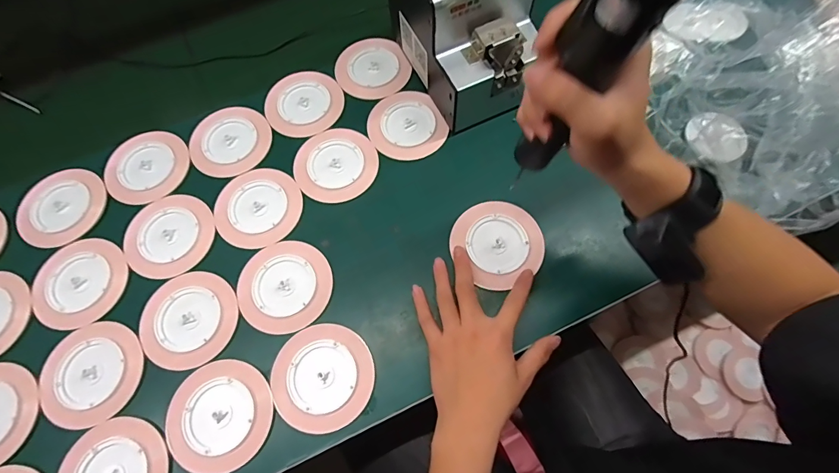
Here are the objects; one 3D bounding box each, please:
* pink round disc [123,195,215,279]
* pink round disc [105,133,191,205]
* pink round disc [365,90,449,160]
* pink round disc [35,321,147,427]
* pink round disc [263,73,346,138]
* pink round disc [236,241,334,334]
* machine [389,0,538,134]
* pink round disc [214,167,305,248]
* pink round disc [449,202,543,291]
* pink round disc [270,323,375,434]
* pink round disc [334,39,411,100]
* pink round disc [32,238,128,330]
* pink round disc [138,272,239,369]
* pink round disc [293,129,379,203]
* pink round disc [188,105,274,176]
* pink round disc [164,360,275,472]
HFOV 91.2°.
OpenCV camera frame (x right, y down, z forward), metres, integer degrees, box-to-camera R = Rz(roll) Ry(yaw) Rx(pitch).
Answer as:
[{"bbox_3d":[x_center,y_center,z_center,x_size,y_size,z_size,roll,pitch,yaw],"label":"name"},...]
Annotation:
[{"bbox_3d":[-0.289,-0.002,0.472,0.102,0.004,0.097,-1,69,2],"label":"pink round disc"},{"bbox_3d":[-0.339,-0.088,0.507,0.101,0.004,0.096,-1,69,2],"label":"pink round disc"},{"bbox_3d":[-0.017,-0.139,0.513,0.091,0.004,0.097,-1,69,2],"label":"pink round disc"},{"bbox_3d":[-0.336,0.139,0.418,0.096,0.004,0.098,-8,69,0],"label":"pink round disc"},{"bbox_3d":[-0.149,-0.173,0.532,0.098,0.004,0.101,-1,69,2],"label":"pink round disc"},{"bbox_3d":[-0.147,0.052,0.444,0.101,0.004,0.096,-1,69,2],"label":"pink round disc"},{"bbox_3d":[0.058,-0.245,0.477,0.139,0.142,0.177,-26,70,-7],"label":"machine"},{"bbox_3d":[-0.191,-0.035,0.481,0.102,0.004,0.095,-1,69,2],"label":"pink round disc"},{"bbox_3d":[0.087,0.005,0.455,0.092,0.008,0.093,-1,69,2],"label":"pink round disc"},{"bbox_3d":[-0.097,0.139,0.410,0.099,0.005,0.097,-1,69,2],"label":"pink round disc"},{"bbox_3d":[-0.063,-0.225,0.547,0.093,0.005,0.098,-1,69,2],"label":"pink round disc"},{"bbox_3d":[-0.379,0.050,0.455,0.098,0.004,0.098,-1,69,2],"label":"pink round disc"},{"bbox_3d":[-0.245,0.086,0.435,0.102,0.004,0.095,-1,69,2],"label":"pink round disc"},{"bbox_3d":[-0.101,-0.088,0.498,0.097,0.004,0.096,-1,69,2],"label":"pink round disc"},{"bbox_3d":[-0.240,-0.120,0.515,0.099,0.005,0.094,3,69,4],"label":"pink round disc"},{"bbox_3d":[-0.196,0.173,0.399,0.102,0.005,0.096,-1,69,2],"label":"pink round disc"}]

